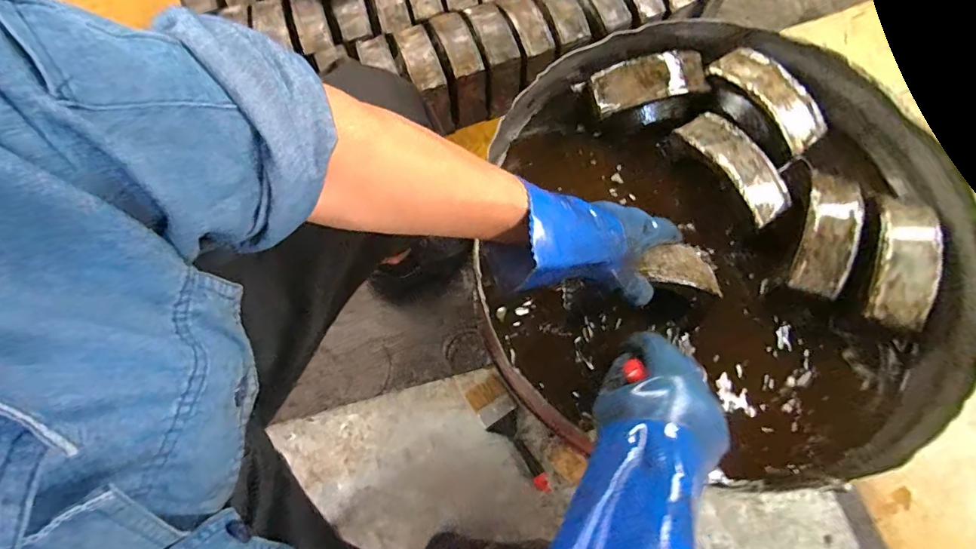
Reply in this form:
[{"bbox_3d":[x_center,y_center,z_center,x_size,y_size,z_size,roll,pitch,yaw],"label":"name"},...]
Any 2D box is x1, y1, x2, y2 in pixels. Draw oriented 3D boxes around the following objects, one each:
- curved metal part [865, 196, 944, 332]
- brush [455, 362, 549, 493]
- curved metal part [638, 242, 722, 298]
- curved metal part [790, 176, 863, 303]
[{"bbox_3d":[0.471,-0.018,0.530,0.064,0.034,0.153,21,73,8],"label":"curved metal part"},{"bbox_3d":[0.028,0.264,0.809,0.066,0.027,0.229,-28,73,-8],"label":"brush"},{"bbox_3d":[0.216,-0.011,0.524,0.097,0.011,0.055,11,64,-15],"label":"curved metal part"},{"bbox_3d":[0.397,-0.053,0.546,0.057,0.025,0.157,23,74,8],"label":"curved metal part"}]

